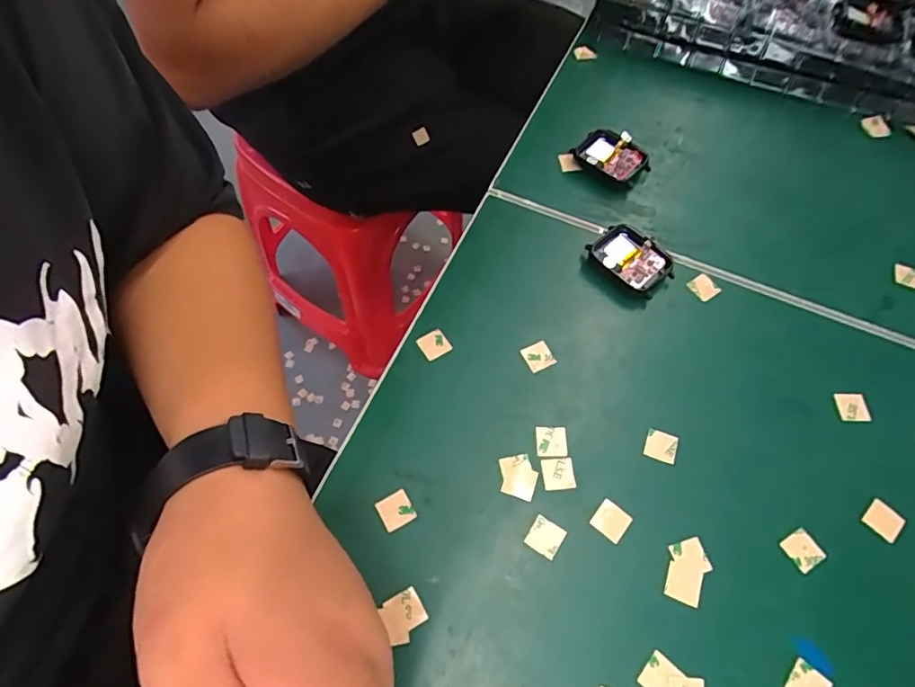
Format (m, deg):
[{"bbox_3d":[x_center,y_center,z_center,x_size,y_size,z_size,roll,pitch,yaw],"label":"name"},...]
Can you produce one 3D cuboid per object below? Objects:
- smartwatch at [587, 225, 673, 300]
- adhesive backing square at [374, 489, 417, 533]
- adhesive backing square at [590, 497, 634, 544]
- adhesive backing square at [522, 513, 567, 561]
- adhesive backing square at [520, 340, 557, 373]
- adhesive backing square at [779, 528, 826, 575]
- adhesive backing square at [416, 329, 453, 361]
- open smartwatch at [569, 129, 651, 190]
[{"bbox_3d":[0.104,-0.050,0.317,0.035,0.012,0.048,-36,69,-19],"label":"smartwatch"},{"bbox_3d":[-0.030,0.080,0.251,0.015,0.004,0.015,-26,68,-17],"label":"adhesive backing square"},{"bbox_3d":[0.074,0.085,0.252,0.016,0.004,0.015,37,72,14],"label":"adhesive backing square"},{"bbox_3d":[0.041,0.091,0.248,0.015,0.004,0.015,31,69,11],"label":"adhesive backing square"},{"bbox_3d":[0.045,0.007,0.291,0.015,0.004,0.015,-27,72,-4],"label":"adhesive backing square"},{"bbox_3d":[0.163,0.098,0.248,0.014,0.004,0.016,-33,75,-11],"label":"adhesive backing square"},{"bbox_3d":[-0.013,0.001,0.293,0.016,0.004,0.015,-31,70,-10],"label":"adhesive backing square"},{"bbox_3d":[0.103,-0.124,0.352,0.046,0.015,0.034,36,67,15],"label":"open smartwatch"}]

